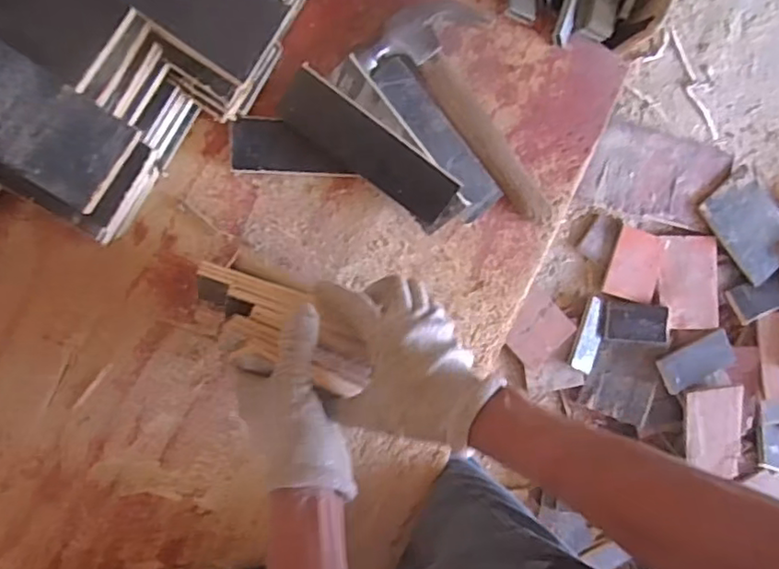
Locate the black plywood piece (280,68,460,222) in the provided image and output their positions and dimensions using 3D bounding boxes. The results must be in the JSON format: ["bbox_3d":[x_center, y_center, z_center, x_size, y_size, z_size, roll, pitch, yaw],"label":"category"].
[{"bbox_3d":[-0.016,-0.117,0.532,0.165,0.008,0.046,35,114,-11],"label":"black plywood piece"}]

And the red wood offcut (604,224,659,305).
[{"bbox_3d":[0.545,-0.044,1.358,0.120,0.028,0.153,15,94,-14],"label":"red wood offcut"}]

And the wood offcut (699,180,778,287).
[{"bbox_3d":[0.815,-0.123,1.381,0.139,0.014,0.216,-35,90,12],"label":"wood offcut"}]

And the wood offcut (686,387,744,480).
[{"bbox_3d":[0.746,0.336,1.403,0.147,0.024,0.219,-7,103,-10],"label":"wood offcut"}]

